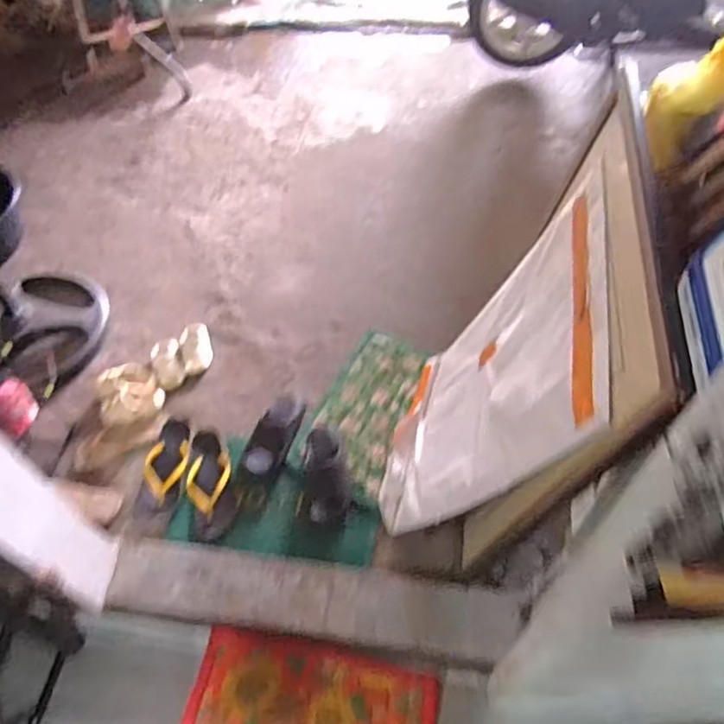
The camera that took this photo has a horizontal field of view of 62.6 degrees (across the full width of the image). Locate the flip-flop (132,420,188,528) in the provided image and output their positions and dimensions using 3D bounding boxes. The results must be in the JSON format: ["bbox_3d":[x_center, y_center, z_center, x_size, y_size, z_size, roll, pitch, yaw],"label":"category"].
[{"bbox_3d":[-0.499,0.268,1.513,0.097,0.038,0.288,2,54,4],"label":"flip-flop"}]

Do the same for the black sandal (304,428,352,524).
[{"bbox_3d":[-0.086,0.276,1.469,0.109,0.067,0.228,-4,54,0],"label":"black sandal"}]

